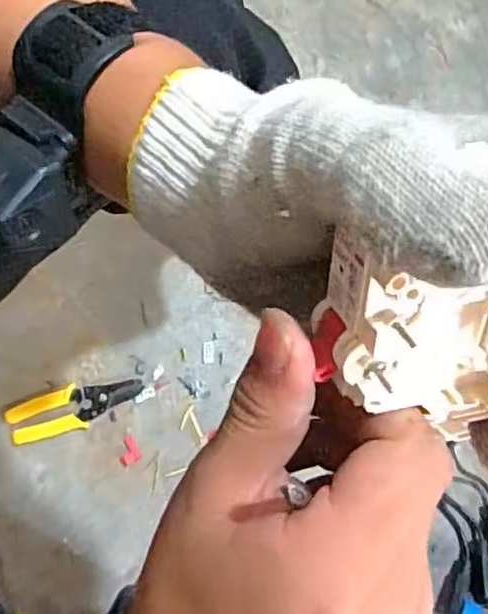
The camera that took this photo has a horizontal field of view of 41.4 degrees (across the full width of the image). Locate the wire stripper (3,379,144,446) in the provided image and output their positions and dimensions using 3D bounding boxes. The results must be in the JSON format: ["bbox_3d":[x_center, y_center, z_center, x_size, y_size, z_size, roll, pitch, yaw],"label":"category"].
[{"bbox_3d":[-0.205,0.123,0.788,0.161,0.016,0.052,-18,80,-3],"label":"wire stripper"}]

